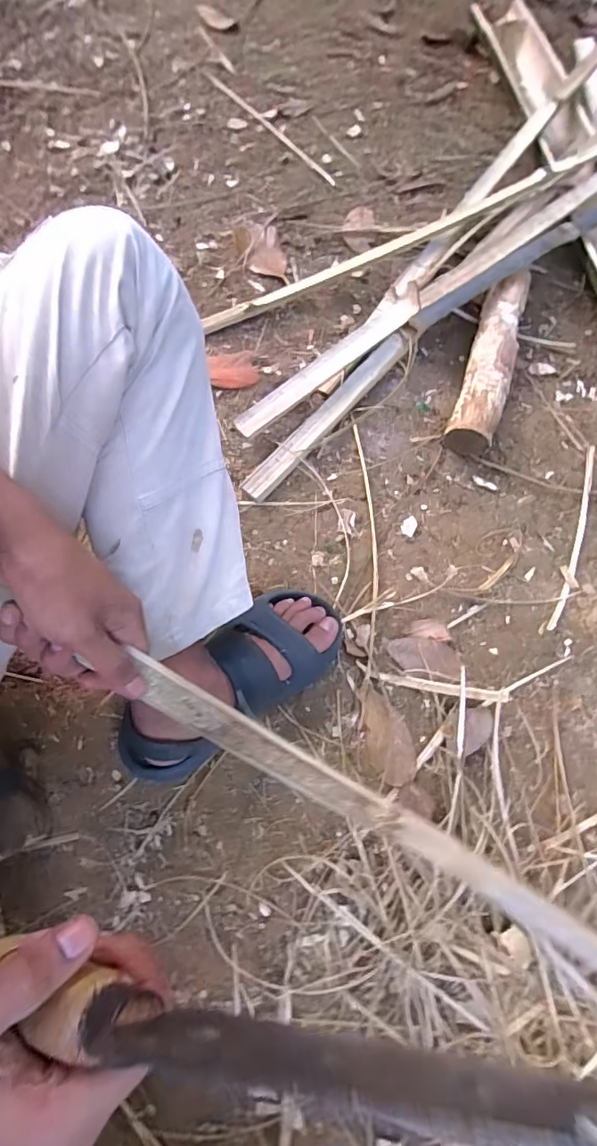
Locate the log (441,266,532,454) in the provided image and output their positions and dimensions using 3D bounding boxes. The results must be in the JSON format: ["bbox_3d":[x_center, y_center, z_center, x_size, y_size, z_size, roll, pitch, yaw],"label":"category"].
[{"bbox_3d":[0.274,-0.304,0.736,0.066,0.059,0.302,19,70,5],"label":"log"}]

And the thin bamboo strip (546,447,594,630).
[{"bbox_3d":[0.362,-0.050,0.669,0.019,0.012,0.271,20,70,6],"label":"thin bamboo strip"}]

